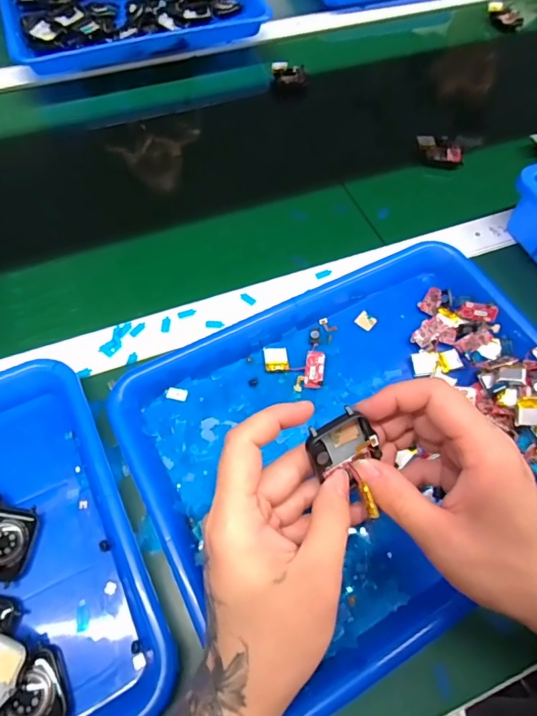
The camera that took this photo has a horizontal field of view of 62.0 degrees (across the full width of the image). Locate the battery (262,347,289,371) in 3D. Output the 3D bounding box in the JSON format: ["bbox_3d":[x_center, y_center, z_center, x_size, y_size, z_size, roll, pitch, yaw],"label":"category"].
[{"bbox_3d":[0.006,0.001,0.371,0.020,0.004,0.021,-4,63,-4],"label":"battery"}]

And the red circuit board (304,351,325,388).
[{"bbox_3d":[0.038,0.009,0.364,0.015,0.004,0.030,2,80,17],"label":"red circuit board"}]

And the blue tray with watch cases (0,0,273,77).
[{"bbox_3d":[-0.196,-0.499,0.624,0.326,0.040,0.273,-19,65,-12],"label":"blue tray with watch cases"}]

